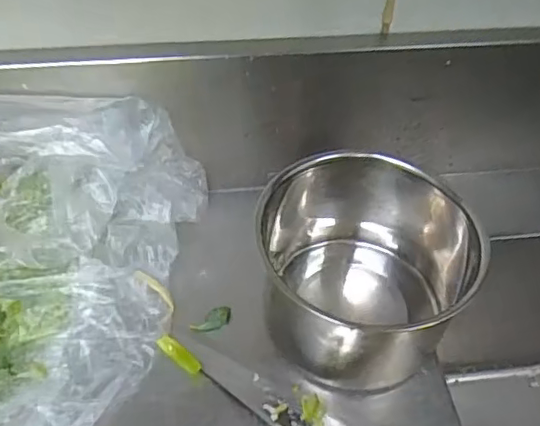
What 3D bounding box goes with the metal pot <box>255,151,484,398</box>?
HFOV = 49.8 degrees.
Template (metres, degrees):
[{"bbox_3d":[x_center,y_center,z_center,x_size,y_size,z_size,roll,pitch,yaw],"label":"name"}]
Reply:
[{"bbox_3d":[0.072,0.043,0.477,0.161,0.130,0.138,16,48,14],"label":"metal pot"}]

